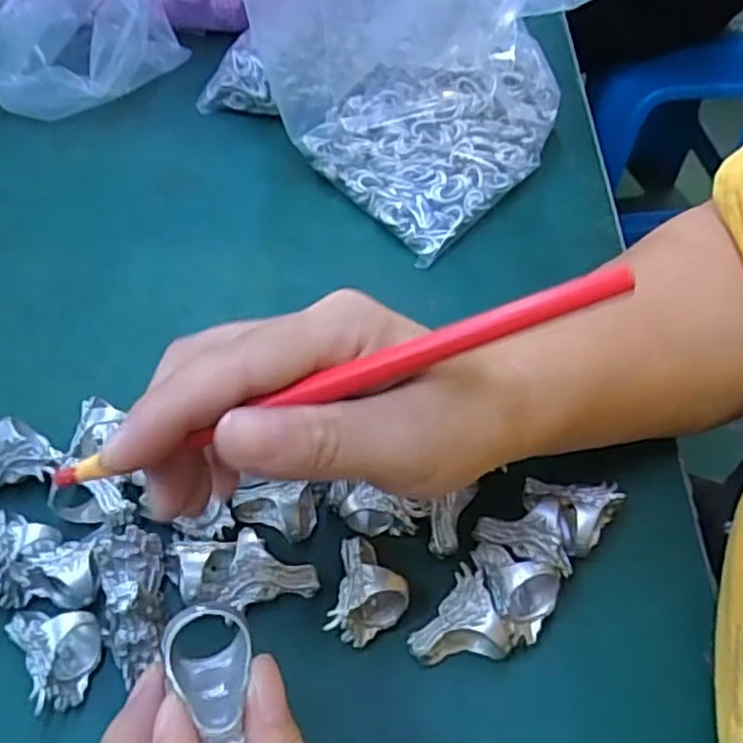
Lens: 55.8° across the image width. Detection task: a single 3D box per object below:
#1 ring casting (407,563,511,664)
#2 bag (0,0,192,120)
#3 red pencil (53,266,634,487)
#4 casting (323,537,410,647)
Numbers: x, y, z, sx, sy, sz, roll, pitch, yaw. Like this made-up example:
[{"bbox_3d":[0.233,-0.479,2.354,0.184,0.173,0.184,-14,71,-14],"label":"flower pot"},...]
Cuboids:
[{"bbox_3d":[0.033,0.094,0.272,0.035,0.023,0.032,0,55,-1],"label":"ring casting"},{"bbox_3d":[-0.192,-0.220,0.455,0.123,0.078,0.089,-1,55,-2],"label":"bag"},{"bbox_3d":[-0.006,0.001,0.197,0.167,0.006,0.007,-20,57,-3],"label":"red pencil"},{"bbox_3d":[-0.001,0.086,0.273,0.028,0.028,0.034,11,55,7],"label":"casting"}]

